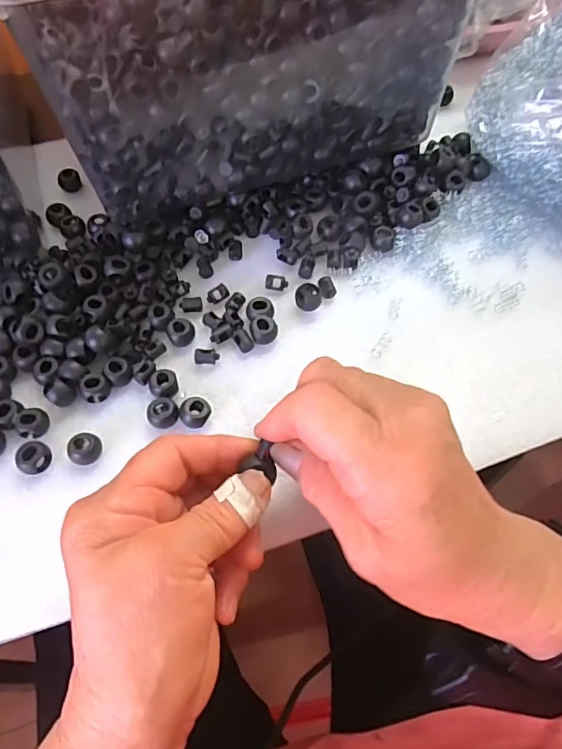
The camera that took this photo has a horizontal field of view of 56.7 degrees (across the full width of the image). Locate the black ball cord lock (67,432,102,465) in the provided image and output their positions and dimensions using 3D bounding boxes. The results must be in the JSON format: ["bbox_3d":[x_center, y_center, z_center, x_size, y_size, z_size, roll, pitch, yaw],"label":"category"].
[{"bbox_3d":[-0.108,0.041,0.287,0.016,0.012,0.017,0,63,-1],"label":"black ball cord lock"}]

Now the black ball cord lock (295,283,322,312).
[{"bbox_3d":[0.018,-0.049,0.335,0.017,0.015,0.017,7,63,3],"label":"black ball cord lock"}]

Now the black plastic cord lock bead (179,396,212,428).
[{"bbox_3d":[-0.049,0.022,0.298,0.018,0.012,0.015,-14,64,-8],"label":"black plastic cord lock bead"}]

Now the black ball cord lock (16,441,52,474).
[{"bbox_3d":[-0.134,0.045,0.284,0.017,0.013,0.015,-38,70,-18],"label":"black ball cord lock"}]

